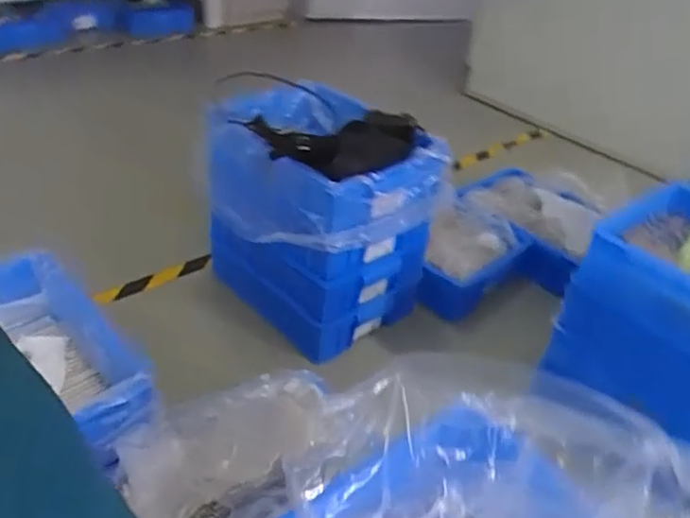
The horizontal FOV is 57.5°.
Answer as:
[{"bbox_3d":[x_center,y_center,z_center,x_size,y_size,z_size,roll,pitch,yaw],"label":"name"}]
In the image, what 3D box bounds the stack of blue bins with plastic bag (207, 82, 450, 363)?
[{"bbox_3d":[-0.060,-0.077,1.327,0.406,0.446,0.293,33,43,32],"label":"stack of blue bins with plastic bag"}]

